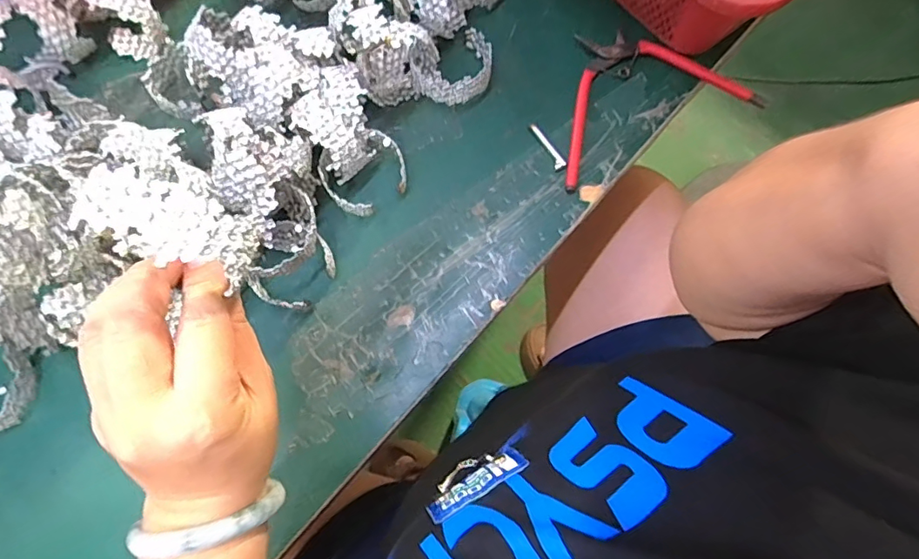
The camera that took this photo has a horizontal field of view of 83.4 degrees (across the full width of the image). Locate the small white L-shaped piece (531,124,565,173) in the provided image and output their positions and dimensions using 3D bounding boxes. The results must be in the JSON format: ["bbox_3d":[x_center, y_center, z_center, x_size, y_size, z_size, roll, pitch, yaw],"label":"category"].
[{"bbox_3d":[0.068,-0.101,0.395,0.009,0.004,0.042,-25,75,-6],"label":"small white L-shaped piece"}]

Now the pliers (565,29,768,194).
[{"bbox_3d":[0.133,-0.147,0.400,0.161,0.012,0.108,-25,75,-6],"label":"pliers"}]

